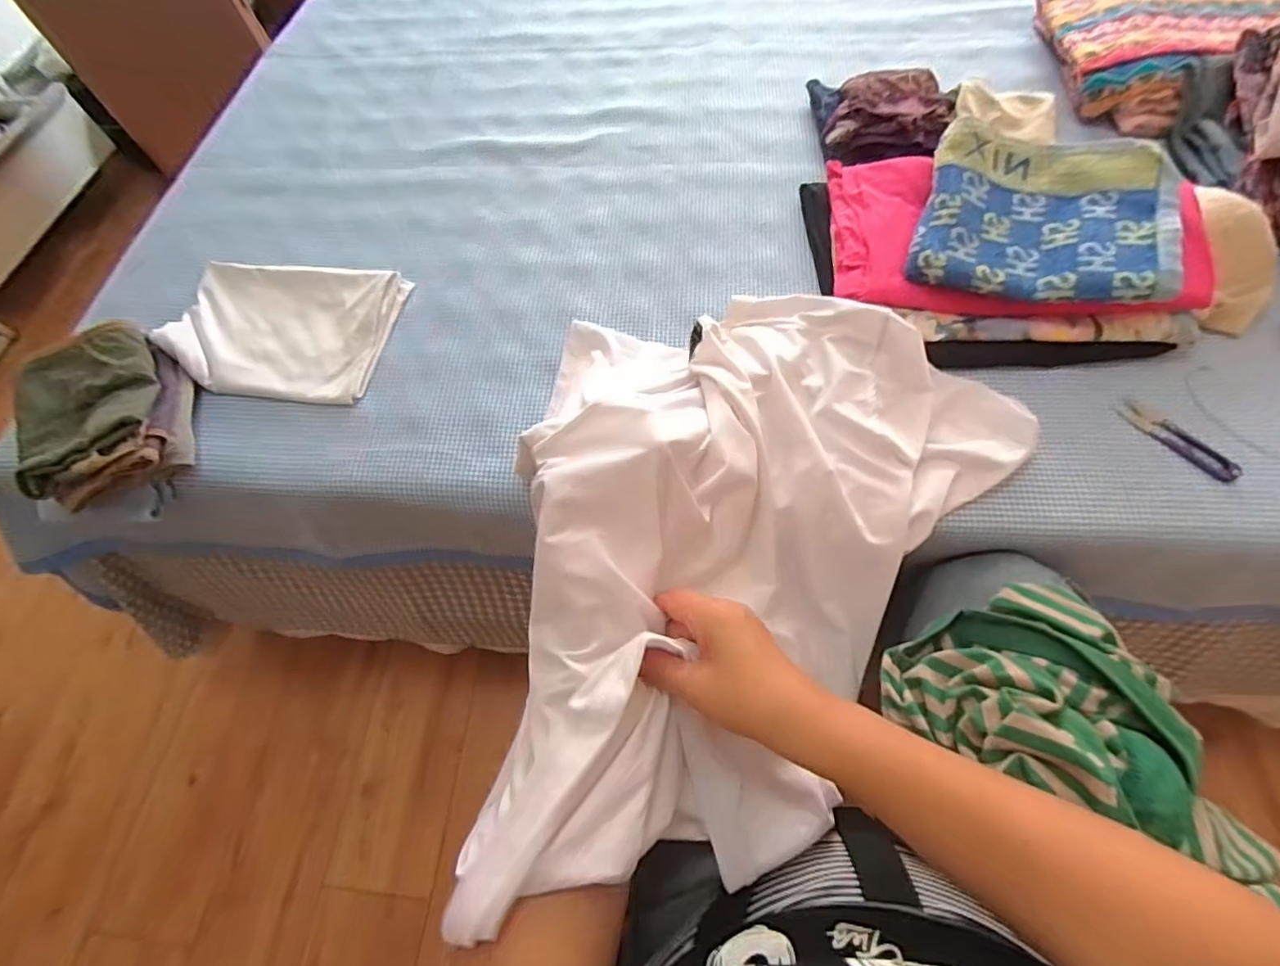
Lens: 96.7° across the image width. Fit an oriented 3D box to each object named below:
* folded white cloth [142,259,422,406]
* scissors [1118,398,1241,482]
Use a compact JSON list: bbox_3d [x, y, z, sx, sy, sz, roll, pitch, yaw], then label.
[{"bbox_3d":[-0.380,-0.169,0.604,0.221,0.028,0.169,5,64,6],"label":"folded white cloth"},{"bbox_3d":[0.477,-0.038,0.505,0.025,0.006,0.100,-39,65,-14],"label":"scissors"}]

